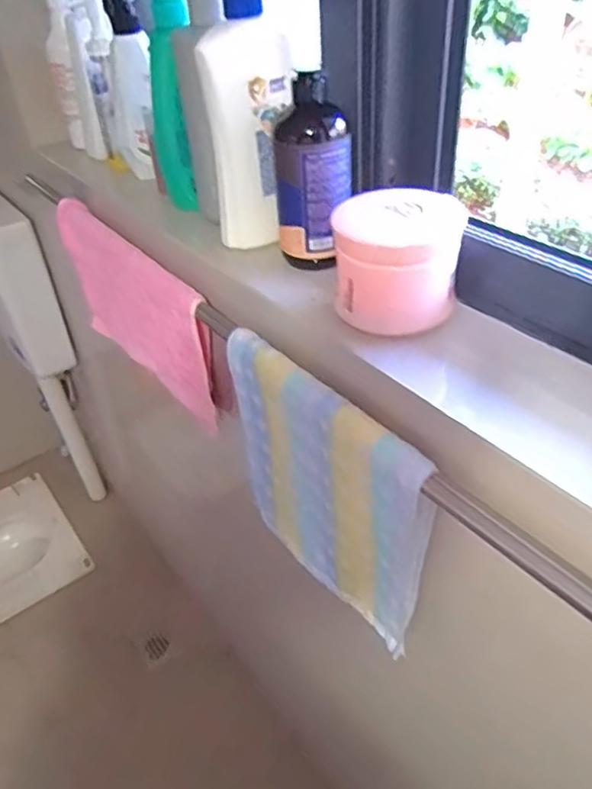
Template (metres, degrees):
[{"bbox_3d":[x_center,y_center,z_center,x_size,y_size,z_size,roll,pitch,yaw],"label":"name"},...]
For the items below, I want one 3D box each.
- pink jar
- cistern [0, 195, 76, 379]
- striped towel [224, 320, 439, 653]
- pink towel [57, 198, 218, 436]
[{"bbox_3d":[0.082,-0.110,0.502,0.100,0.085,0.090,6,40,11],"label":"pink jar"},{"bbox_3d":[-0.620,-0.243,1.326,0.122,0.327,0.306,-25,44,-25],"label":"cistern"},{"bbox_3d":[0.024,0.085,0.571,0.039,0.227,0.249,-28,46,-28],"label":"striped towel"},{"bbox_3d":[-0.202,-0.108,0.794,0.061,0.181,0.378,-24,44,-23],"label":"pink towel"}]

